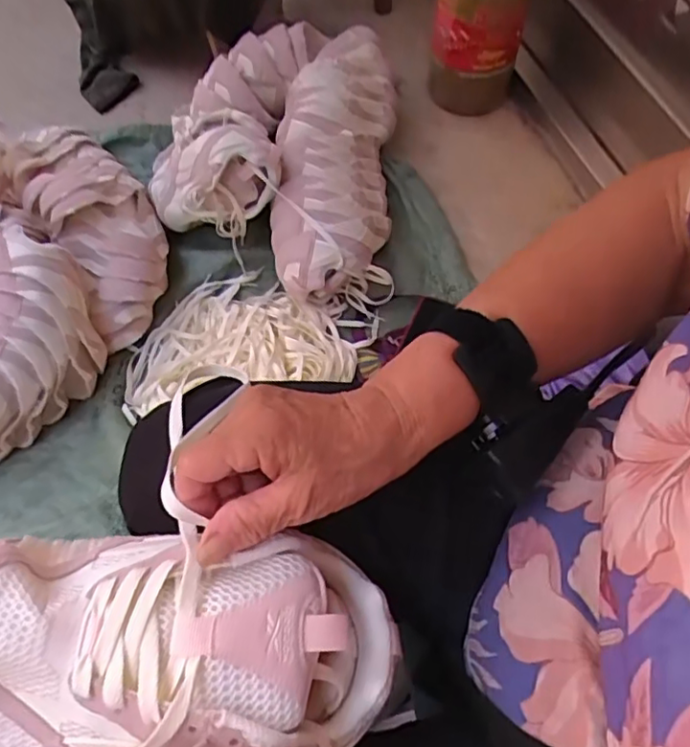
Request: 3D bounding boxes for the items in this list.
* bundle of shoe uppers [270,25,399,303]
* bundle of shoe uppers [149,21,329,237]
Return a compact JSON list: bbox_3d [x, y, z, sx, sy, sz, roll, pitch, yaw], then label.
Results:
[{"bbox_3d":[-0.015,-0.371,1.018,0.190,0.148,0.563,4,61,-1],"label":"bundle of shoe uppers"},{"bbox_3d":[-0.174,-0.424,0.990,0.202,0.124,0.405,10,61,2],"label":"bundle of shoe uppers"}]

